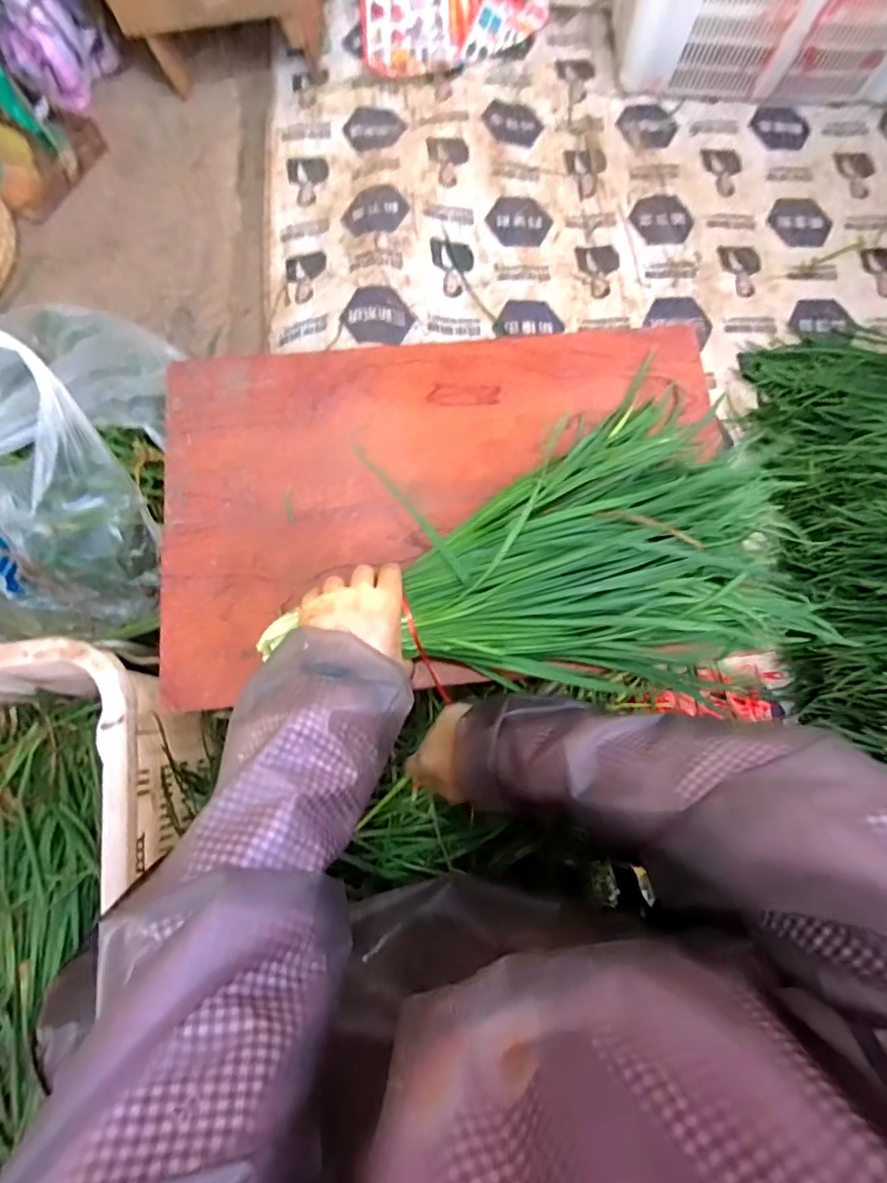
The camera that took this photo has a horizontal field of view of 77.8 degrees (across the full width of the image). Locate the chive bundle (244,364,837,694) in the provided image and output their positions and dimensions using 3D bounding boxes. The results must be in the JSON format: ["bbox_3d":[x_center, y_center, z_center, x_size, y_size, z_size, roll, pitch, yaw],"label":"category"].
[{"bbox_3d":[0.138,-0.040,0.517,0.374,0.085,0.278,-18,78,-4],"label":"chive bundle"}]

